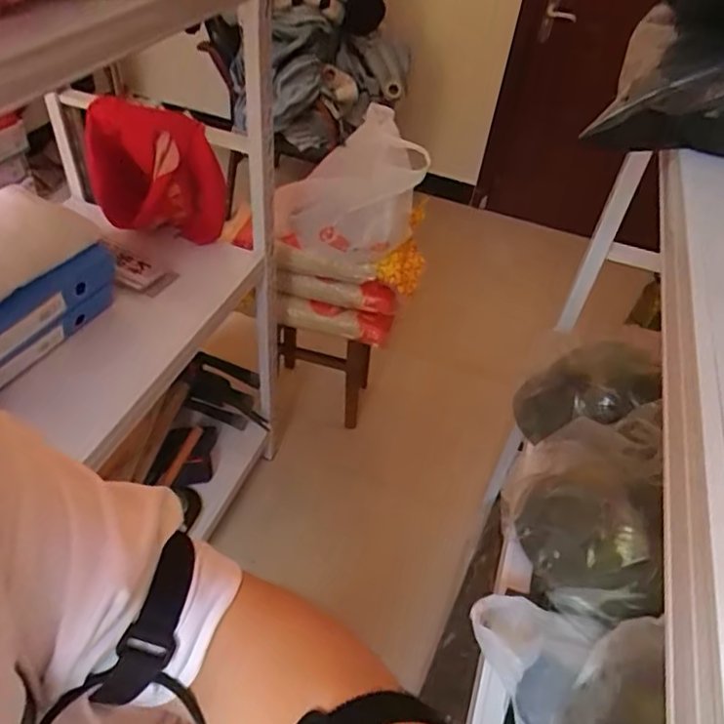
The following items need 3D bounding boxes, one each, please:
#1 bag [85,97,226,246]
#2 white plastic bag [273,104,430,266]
[{"bbox_3d":[-0.428,-0.383,1.202,0.317,0.229,0.117,30,49,21],"label":"bag"},{"bbox_3d":[-0.039,-0.391,1.364,0.319,0.267,0.261,1,45,-7],"label":"white plastic bag"}]

